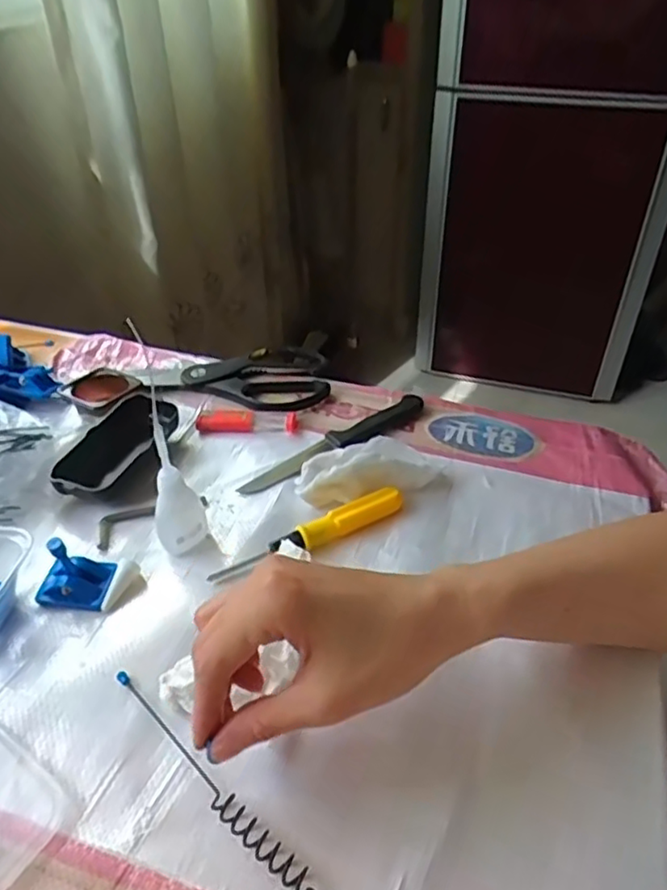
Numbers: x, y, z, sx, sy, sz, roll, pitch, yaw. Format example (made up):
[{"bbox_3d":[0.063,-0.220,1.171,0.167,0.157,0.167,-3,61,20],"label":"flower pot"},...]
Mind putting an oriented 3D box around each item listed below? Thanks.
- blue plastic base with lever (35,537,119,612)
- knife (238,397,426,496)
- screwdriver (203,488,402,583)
[{"bbox_3d":[-0.164,0.077,0.402,0.041,0.044,0.032,8,41,10],"label":"blue plastic base with lever"},{"bbox_3d":[0.005,-0.003,0.513,0.175,0.013,0.026,-30,48,-31],"label":"knife"},{"bbox_3d":[-0.014,0.060,0.434,0.142,0.018,0.019,-19,43,-21],"label":"screwdriver"}]

